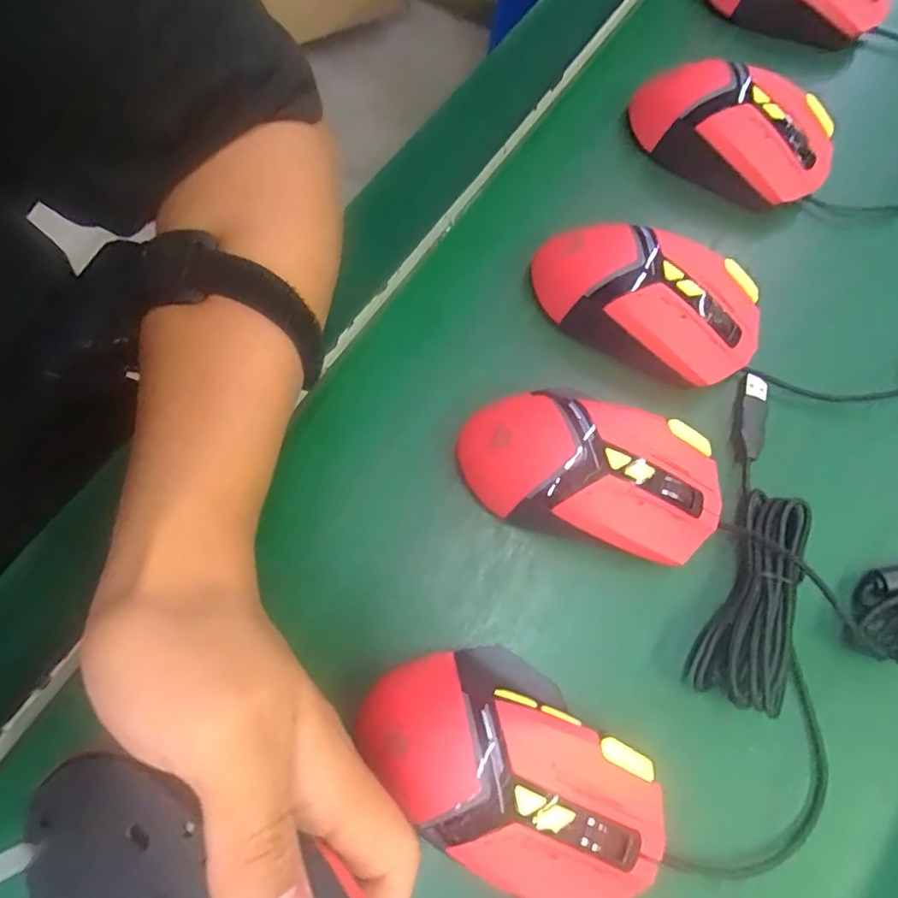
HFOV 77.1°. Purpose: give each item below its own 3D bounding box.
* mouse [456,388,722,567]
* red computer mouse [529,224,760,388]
[{"bbox_3d":[0.066,0.008,0.265,0.123,0.042,0.073,13,70,3],"label":"mouse"},{"bbox_3d":[0.104,-0.080,0.297,0.119,0.047,0.065,26,71,7],"label":"red computer mouse"}]

